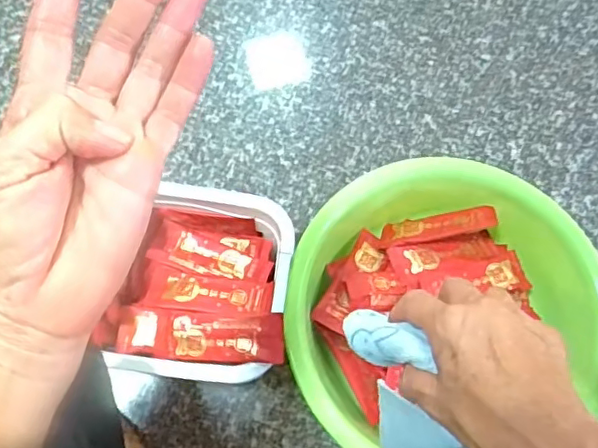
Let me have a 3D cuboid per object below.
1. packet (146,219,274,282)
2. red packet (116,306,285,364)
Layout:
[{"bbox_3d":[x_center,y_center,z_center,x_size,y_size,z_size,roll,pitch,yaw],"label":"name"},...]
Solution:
[{"bbox_3d":[-0.097,0.032,0.639,0.132,0.010,0.057,9,61,-1],"label":"packet"},{"bbox_3d":[-0.101,0.113,0.576,0.175,0.017,0.049,0,76,14],"label":"red packet"}]

